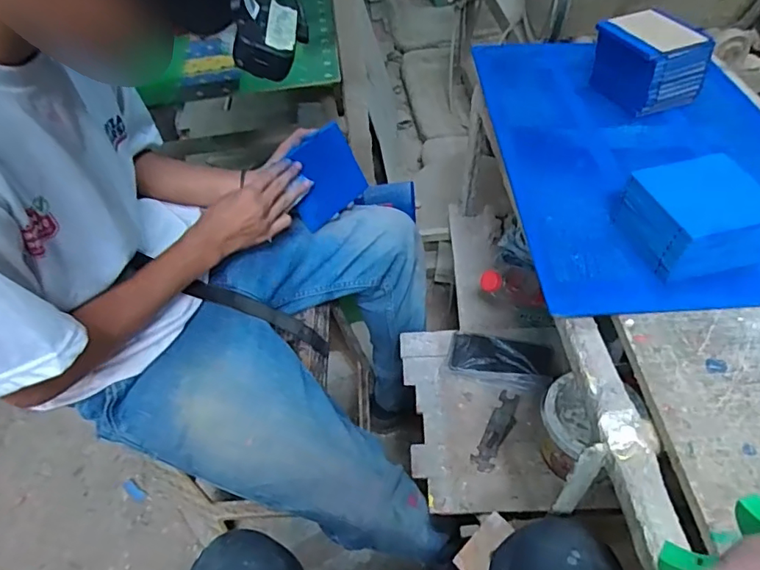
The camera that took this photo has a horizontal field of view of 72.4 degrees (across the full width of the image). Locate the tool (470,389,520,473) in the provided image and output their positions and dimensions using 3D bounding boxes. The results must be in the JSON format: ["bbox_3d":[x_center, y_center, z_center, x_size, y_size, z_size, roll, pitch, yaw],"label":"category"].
[{"bbox_3d":[0.181,0.226,0.803,0.037,0.007,0.134,23,57,22],"label":"tool"}]

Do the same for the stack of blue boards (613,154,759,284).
[{"bbox_3d":[0.342,-0.071,0.564,0.122,0.072,0.117,-12,52,-5],"label":"stack of blue boards"}]

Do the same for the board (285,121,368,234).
[{"bbox_3d":[-0.079,-0.148,0.731,0.112,0.115,0.009,-41,43,-13],"label":"board"}]

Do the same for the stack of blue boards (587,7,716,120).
[{"bbox_3d":[0.401,-0.333,0.775,0.125,0.103,0.122,-21,53,-12],"label":"stack of blue boards"}]

